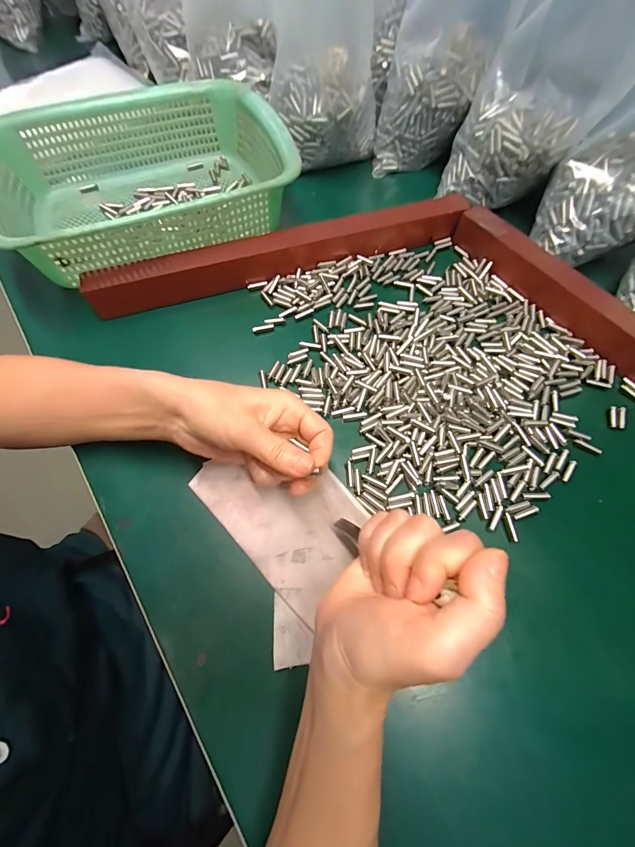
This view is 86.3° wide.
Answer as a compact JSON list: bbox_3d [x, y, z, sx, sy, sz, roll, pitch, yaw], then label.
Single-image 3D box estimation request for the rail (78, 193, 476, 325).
[{"bbox_3d":[-0.033,-0.176,0.349,0.383,0.039,0.031,-18,68,-7],"label":"rail"}]

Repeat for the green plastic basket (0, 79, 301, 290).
[{"bbox_3d":[-0.182,-0.261,0.365,0.295,0.086,0.220,-24,69,-9],"label":"green plastic basket"}]

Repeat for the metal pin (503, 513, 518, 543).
[{"bbox_3d":[0.146,0.078,0.256,0.005,0.004,0.021,-4,67,-1],"label":"metal pin"}]

